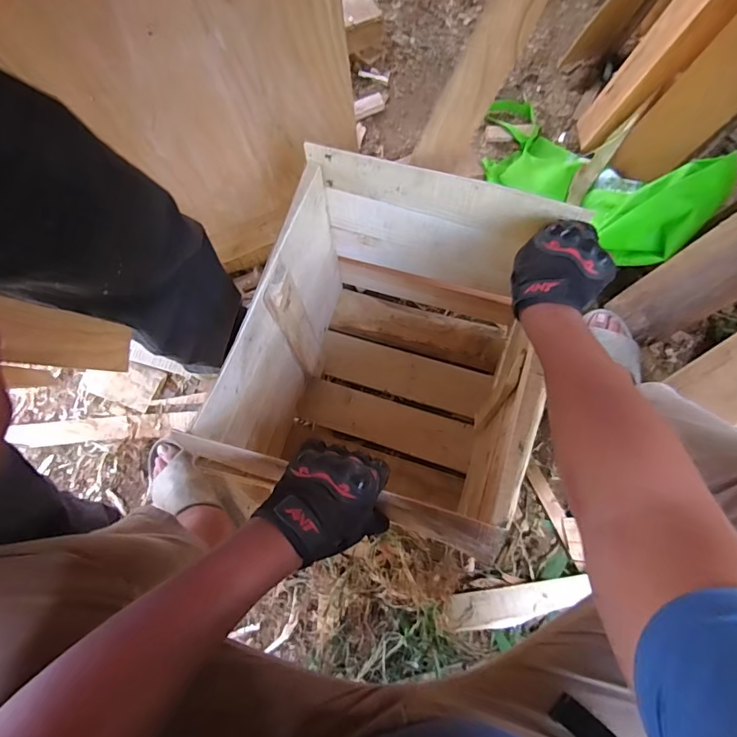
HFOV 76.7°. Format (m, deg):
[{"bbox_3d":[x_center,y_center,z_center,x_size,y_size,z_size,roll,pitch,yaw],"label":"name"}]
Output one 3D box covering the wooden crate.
[{"bbox_3d":[0.035,-0.006,0.739,0.366,0.395,0.427,18,75,6],"label":"wooden crate"}]

